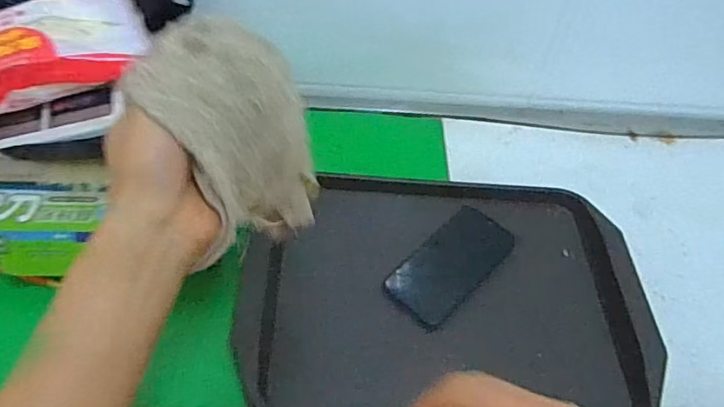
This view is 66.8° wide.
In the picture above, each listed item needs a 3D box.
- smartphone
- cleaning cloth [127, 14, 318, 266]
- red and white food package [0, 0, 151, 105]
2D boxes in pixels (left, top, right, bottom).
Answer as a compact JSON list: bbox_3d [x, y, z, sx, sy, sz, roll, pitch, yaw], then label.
[{"bbox_3d":[0.106,0.065,0.626,0.078,0.015,0.174,34,55,21],"label":"smartphone"},{"bbox_3d":[-0.091,-0.037,0.386,0.080,0.151,0.123,27,53,16],"label":"cleaning cloth"},{"bbox_3d":[-0.356,-0.157,0.570,0.249,0.050,0.151,-23,56,-23],"label":"red and white food package"}]

